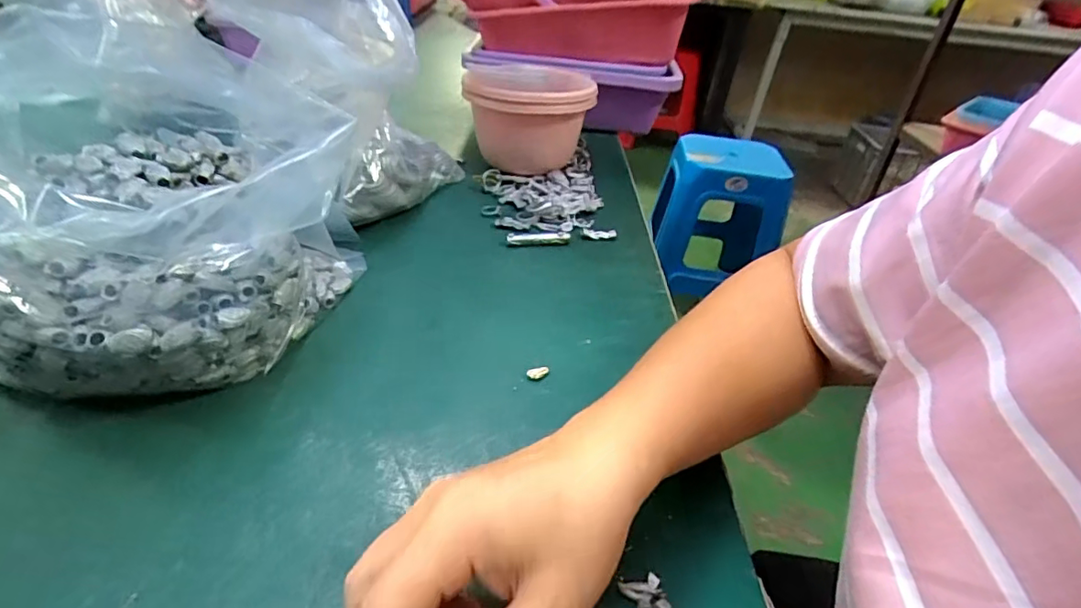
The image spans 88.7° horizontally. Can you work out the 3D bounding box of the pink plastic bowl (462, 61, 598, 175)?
[{"bbox_3d":[-0.011,-0.219,0.642,0.140,0.119,0.140,5,35,-2],"label":"pink plastic bowl"}]

